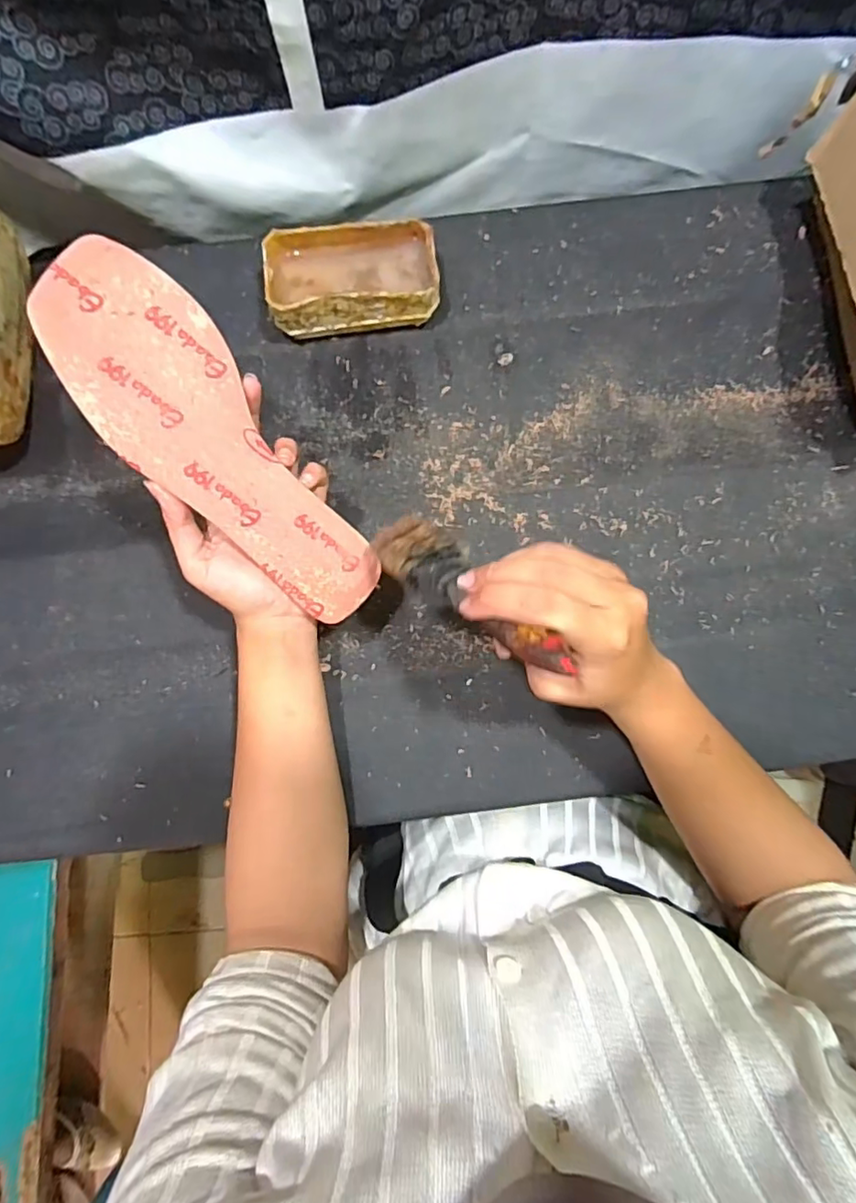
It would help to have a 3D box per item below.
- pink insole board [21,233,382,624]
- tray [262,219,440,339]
[{"bbox_3d":[-0.120,-0.083,0.333,0.079,0.004,0.235,-40,108,-13],"label":"pink insole board"},{"bbox_3d":[-0.057,-0.251,0.447,0.128,0.044,0.080,-10,82,-1],"label":"tray"}]

